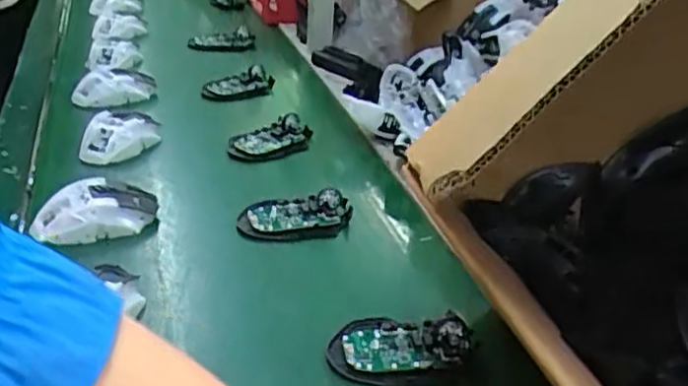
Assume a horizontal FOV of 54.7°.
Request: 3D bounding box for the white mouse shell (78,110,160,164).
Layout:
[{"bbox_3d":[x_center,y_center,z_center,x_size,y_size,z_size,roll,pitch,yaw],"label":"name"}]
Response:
[{"bbox_3d":[-0.262,-0.066,0.780,0.089,0.041,0.060,-7,31,-19],"label":"white mouse shell"}]

